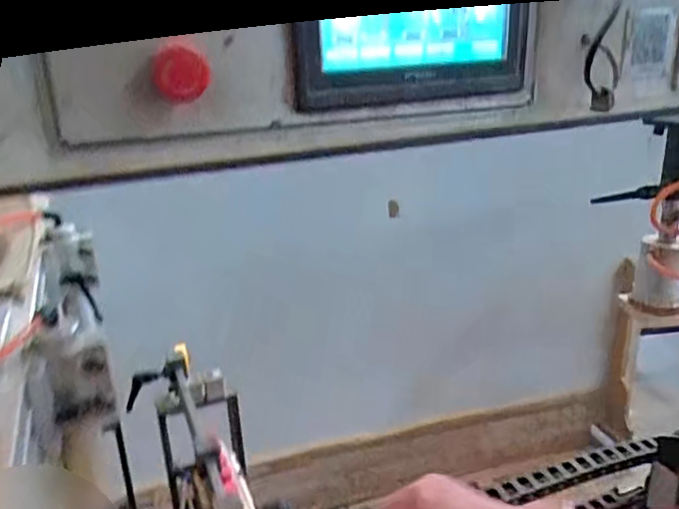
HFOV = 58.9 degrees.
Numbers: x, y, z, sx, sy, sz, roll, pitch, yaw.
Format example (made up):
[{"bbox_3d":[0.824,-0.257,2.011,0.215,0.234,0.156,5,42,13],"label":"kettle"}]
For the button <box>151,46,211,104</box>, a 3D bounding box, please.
[{"bbox_3d":[-0.097,-0.110,0.369,0.033,0.032,0.018,-7,21,-11],"label":"button"}]

